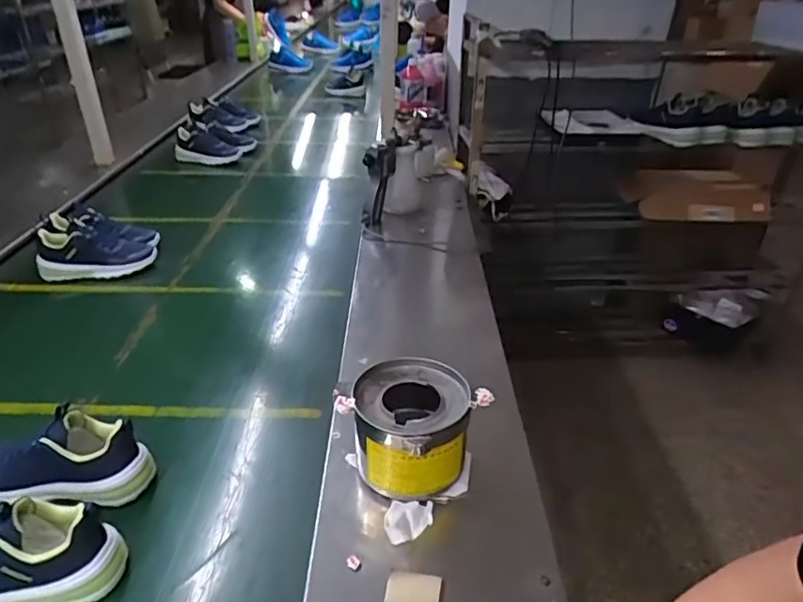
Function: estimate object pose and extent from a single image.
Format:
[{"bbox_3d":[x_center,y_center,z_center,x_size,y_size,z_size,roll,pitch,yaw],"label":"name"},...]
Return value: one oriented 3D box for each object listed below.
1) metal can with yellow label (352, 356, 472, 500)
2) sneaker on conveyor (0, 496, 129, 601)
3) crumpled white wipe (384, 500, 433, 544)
[{"bbox_3d":[0.010,0.163,0.689,0.134,0.124,0.147,-1,31,0],"label":"metal can with yellow label"},{"bbox_3d":[-0.403,0.259,0.563,0.215,0.101,0.075,-4,32,-11],"label":"sneaker on conveyor"},{"bbox_3d":[0.008,0.253,0.638,0.053,0.020,0.056,3,31,6],"label":"crumpled white wipe"}]

